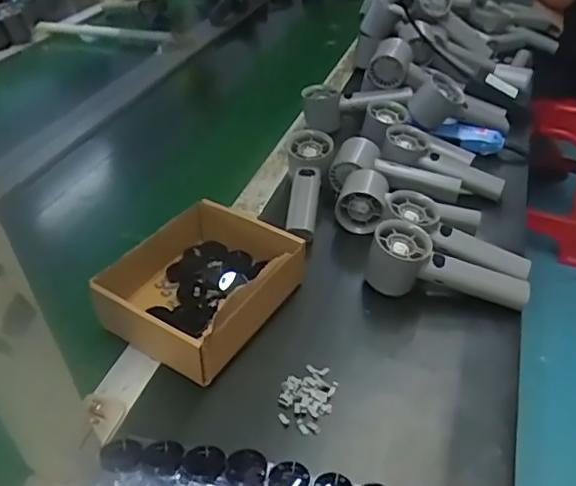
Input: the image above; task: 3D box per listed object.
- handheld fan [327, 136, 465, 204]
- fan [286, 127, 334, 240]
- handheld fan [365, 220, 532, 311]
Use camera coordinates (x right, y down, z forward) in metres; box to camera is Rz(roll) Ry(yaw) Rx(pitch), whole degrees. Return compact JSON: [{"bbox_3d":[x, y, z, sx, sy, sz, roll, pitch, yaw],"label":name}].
[{"bbox_3d":[0.132,-0.084,0.703,0.155,0.047,0.057,16,41,3],"label":"handheld fan"},{"bbox_3d":[0.024,-0.065,0.679,0.056,0.039,0.161,2,56,6],"label":"fan"},{"bbox_3d":[0.158,0.030,0.565,0.158,0.054,0.055,15,41,3],"label":"handheld fan"}]

